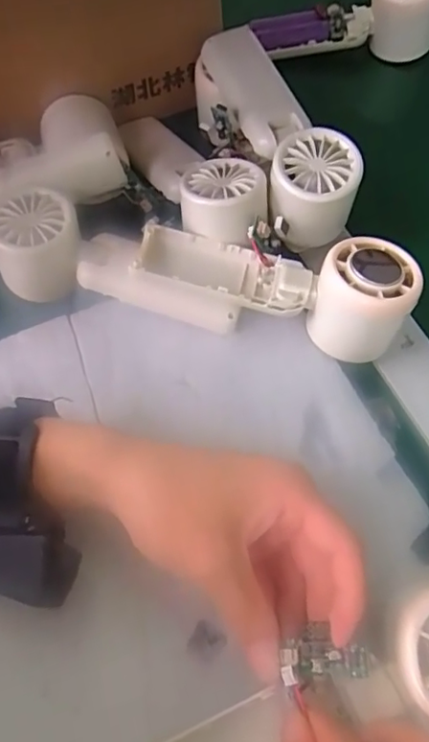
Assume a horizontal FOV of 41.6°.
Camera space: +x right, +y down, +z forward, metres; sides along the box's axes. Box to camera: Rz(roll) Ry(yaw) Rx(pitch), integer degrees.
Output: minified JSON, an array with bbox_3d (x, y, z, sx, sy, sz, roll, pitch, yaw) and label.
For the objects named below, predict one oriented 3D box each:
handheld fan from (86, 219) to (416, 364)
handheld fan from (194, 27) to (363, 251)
[{"bbox_3d":[0.017,-0.057,0.348,0.201,0.051,0.062,12,63,8],"label":"handheld fan"},{"bbox_3d":[0.034,-0.159,0.377,0.057,0.047,0.169,-30,63,-12],"label":"handheld fan"}]

